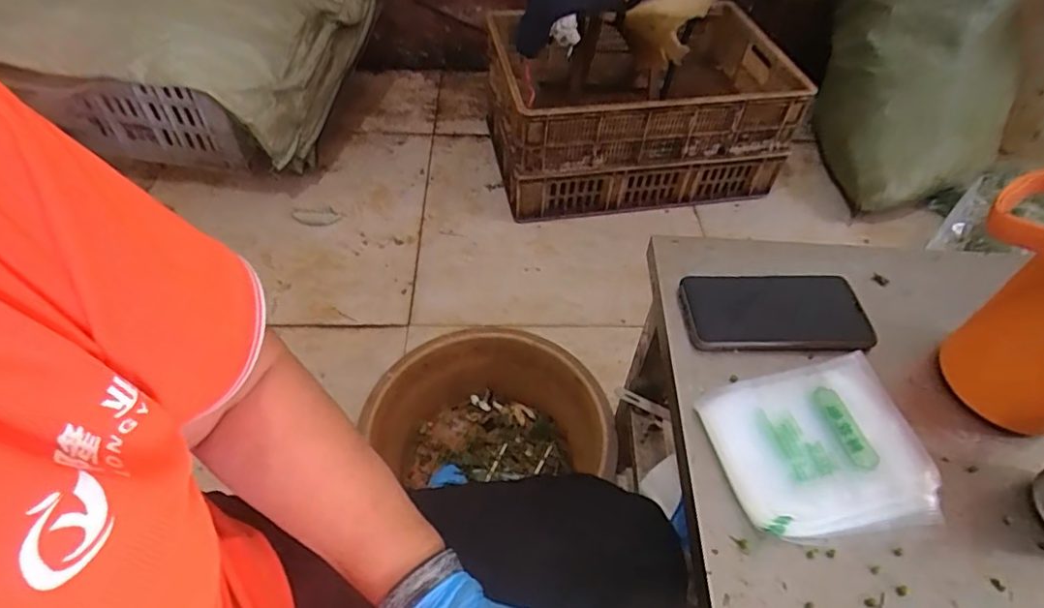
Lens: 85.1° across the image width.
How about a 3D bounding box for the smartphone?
[{"bbox_3d":[0.215,0.007,0.482,0.151,0.008,0.076,1,50,-5],"label":"smartphone"}]

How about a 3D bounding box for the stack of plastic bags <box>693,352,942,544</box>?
[{"bbox_3d":[0.214,0.102,0.407,0.152,0.015,0.124,-8,51,-12],"label":"stack of plastic bags"}]

